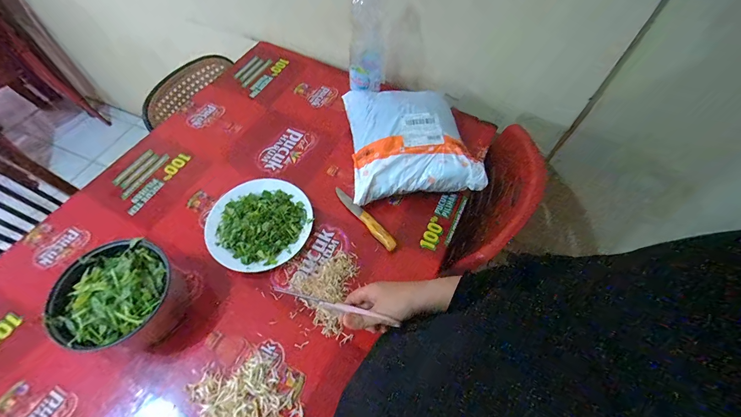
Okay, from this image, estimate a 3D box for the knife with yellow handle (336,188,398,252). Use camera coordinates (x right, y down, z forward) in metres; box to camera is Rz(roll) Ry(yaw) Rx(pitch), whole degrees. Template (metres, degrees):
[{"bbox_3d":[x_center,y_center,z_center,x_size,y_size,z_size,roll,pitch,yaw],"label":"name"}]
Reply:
[{"bbox_3d":[-0.014,0.018,0.698,0.023,0.021,0.195,-36,65,-21],"label":"knife with yellow handle"}]

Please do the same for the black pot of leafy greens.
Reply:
[{"bbox_3d":[-0.427,0.155,0.547,0.154,0.116,0.167,0,58,-1],"label":"black pot of leafy greens"}]

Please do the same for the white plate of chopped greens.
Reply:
[{"bbox_3d":[-0.237,0.026,0.669,0.207,0.055,0.211,0,58,-1],"label":"white plate of chopped greens"}]

